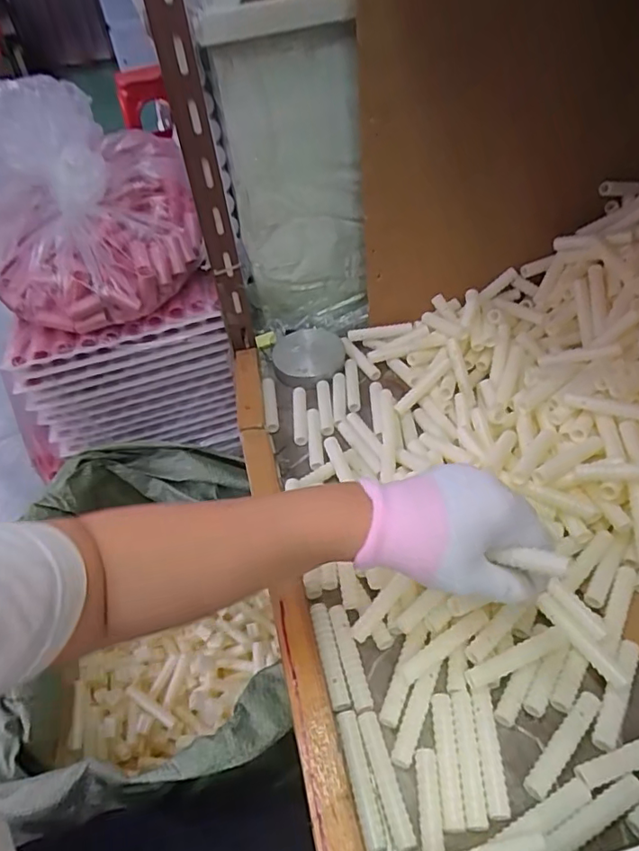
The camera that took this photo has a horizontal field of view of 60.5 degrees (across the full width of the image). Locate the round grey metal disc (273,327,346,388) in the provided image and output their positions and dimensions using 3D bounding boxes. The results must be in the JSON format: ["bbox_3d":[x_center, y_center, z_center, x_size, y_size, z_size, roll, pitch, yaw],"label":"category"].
[{"bbox_3d":[-0.014,-0.086,0.673,0.083,0.020,0.088,-4,44,4],"label":"round grey metal disc"}]

